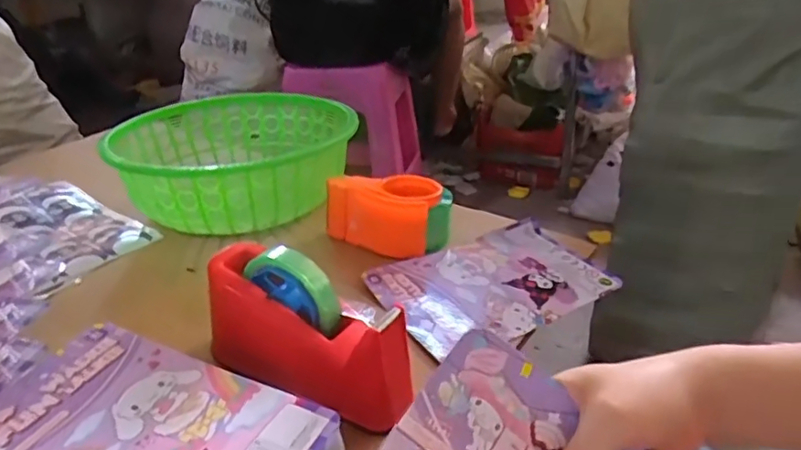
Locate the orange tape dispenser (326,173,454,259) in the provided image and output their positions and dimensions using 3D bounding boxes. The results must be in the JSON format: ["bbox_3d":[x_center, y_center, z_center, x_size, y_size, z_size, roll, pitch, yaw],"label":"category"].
[{"bbox_3d":[-0.016,-0.020,0.738,0.154,0.079,0.087,3,30,11],"label":"orange tape dispenser"}]

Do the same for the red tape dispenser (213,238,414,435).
[{"bbox_3d":[-0.084,0.091,0.505,0.201,0.115,0.074,18,36,34],"label":"red tape dispenser"}]

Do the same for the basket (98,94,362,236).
[{"bbox_3d":[-0.226,-0.088,0.843,0.324,0.118,0.320,-15,31,-20],"label":"basket"}]

